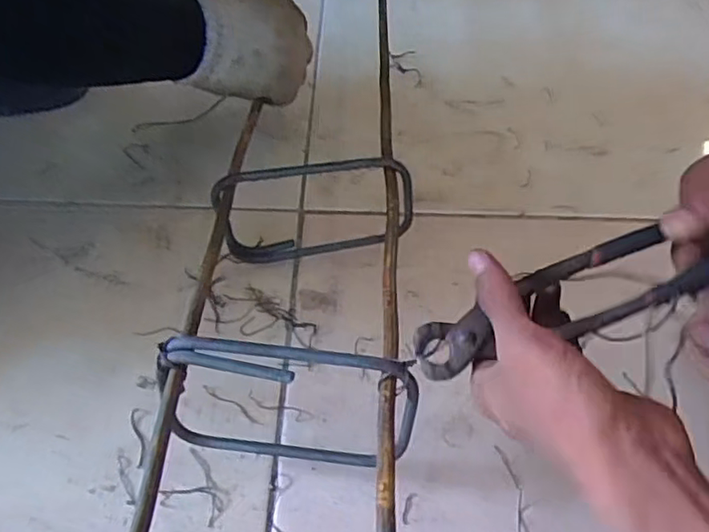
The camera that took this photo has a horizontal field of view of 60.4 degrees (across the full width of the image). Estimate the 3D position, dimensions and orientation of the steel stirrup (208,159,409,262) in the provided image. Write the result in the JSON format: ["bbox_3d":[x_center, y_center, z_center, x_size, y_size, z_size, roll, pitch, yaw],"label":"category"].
[{"bbox_3d":[-0.028,-0.038,0.450,0.142,0.097,0.011,-3,48,-5],"label":"steel stirrup"}]

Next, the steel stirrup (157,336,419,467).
[{"bbox_3d":[-0.036,0.083,0.344,0.137,0.100,0.025,7,48,3],"label":"steel stirrup"}]

